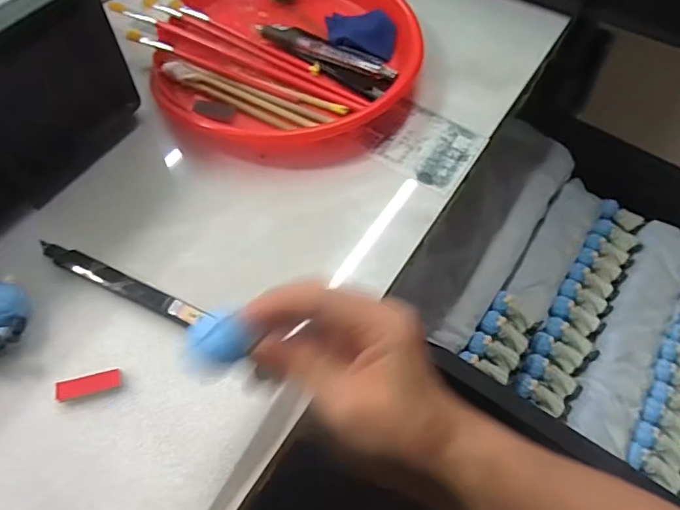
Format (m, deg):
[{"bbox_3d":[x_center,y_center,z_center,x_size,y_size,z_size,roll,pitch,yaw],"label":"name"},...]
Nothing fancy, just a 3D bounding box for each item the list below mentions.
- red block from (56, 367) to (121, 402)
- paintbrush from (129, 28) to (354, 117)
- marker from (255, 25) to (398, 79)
[{"bbox_3d":[-0.156,0.080,0.297,0.037,0.005,0.013,-13,61,-10],"label":"red block"},{"bbox_3d":[-0.092,-0.165,0.429,0.210,0.012,0.015,19,60,8],"label":"paintbrush"},{"bbox_3d":[-0.013,-0.185,0.440,0.132,0.020,0.016,21,61,9],"label":"marker"}]

